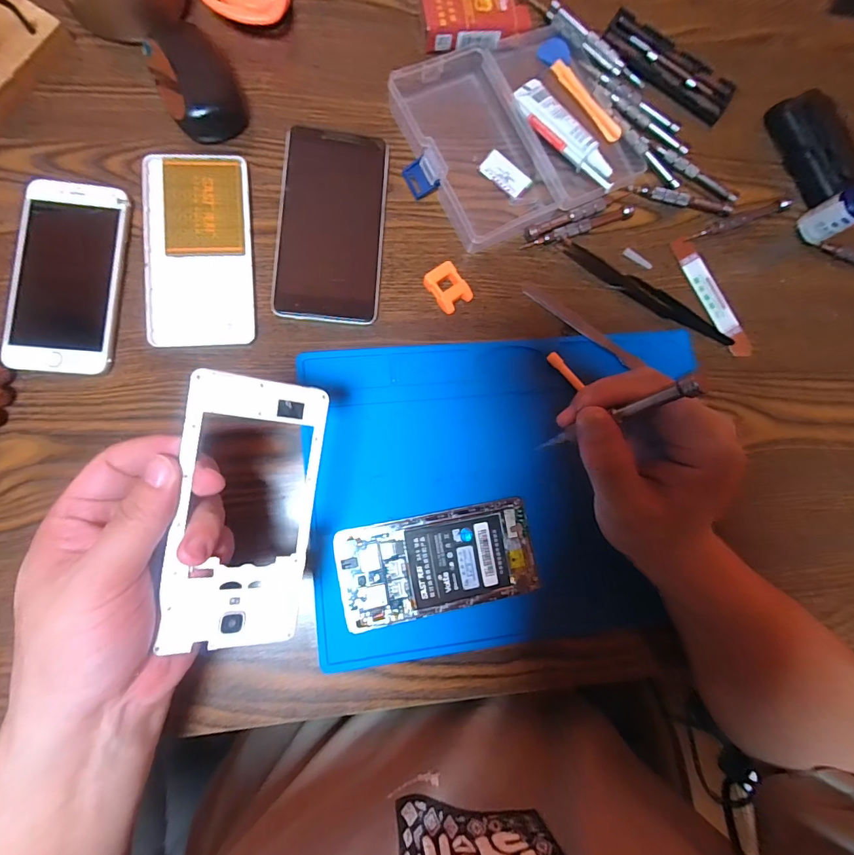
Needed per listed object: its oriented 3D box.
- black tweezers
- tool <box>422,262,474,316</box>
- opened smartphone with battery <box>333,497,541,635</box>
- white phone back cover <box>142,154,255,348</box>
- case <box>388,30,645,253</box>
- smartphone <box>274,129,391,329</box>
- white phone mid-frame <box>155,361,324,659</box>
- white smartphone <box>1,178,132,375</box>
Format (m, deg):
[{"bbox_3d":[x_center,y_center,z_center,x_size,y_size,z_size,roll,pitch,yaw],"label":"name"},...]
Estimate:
[{"bbox_3d":[0.185,-0.111,0.345,0.162,0.010,0.016,29,82,-4],"label":"black tweezers"},{"bbox_3d":[0.016,-0.108,0.322,0.026,0.015,0.034,-40,91,-9],"label":"tool"},{"bbox_3d":[0.009,0.099,0.303,0.142,0.009,0.070,-10,86,-8],"label":"opened smartphone with battery"},{"bbox_3d":[-0.167,-0.132,0.303,0.072,0.005,0.143,-4,85,-8],"label":"white phone back cover"},{"bbox_3d":[0.073,-0.241,0.335,0.189,0.025,0.148,-26,89,-9],"label":"case"},{"bbox_3d":[-0.072,-0.154,0.317,0.078,0.008,0.148,4,84,-7],"label":"smartphone"},{"bbox_3d":[-0.094,0.044,0.217,0.067,0.005,0.140,8,88,-29],"label":"white phone mid-frame"},{"bbox_3d":[-0.251,-0.106,0.289,0.067,0.009,0.134,4,84,-7],"label":"white smartphone"}]

